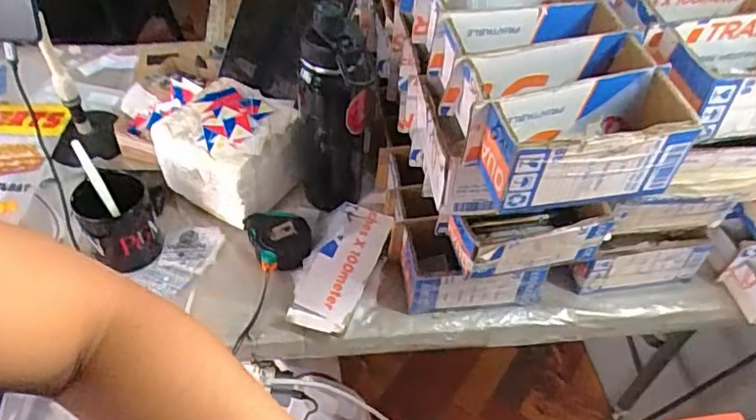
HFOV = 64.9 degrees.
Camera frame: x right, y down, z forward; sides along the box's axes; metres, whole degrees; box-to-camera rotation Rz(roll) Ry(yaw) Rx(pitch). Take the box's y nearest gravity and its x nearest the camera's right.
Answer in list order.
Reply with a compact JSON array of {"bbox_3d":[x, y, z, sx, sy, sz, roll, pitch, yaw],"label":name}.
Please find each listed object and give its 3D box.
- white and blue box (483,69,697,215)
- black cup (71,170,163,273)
[{"bbox_3d":[0.166,-0.055,0.481,0.166,0.072,0.077,-9,50,-12],"label":"white and blue box"},{"bbox_3d":[-0.311,0.014,0.711,0.075,0.098,0.075,2,48,-2],"label":"black cup"}]

